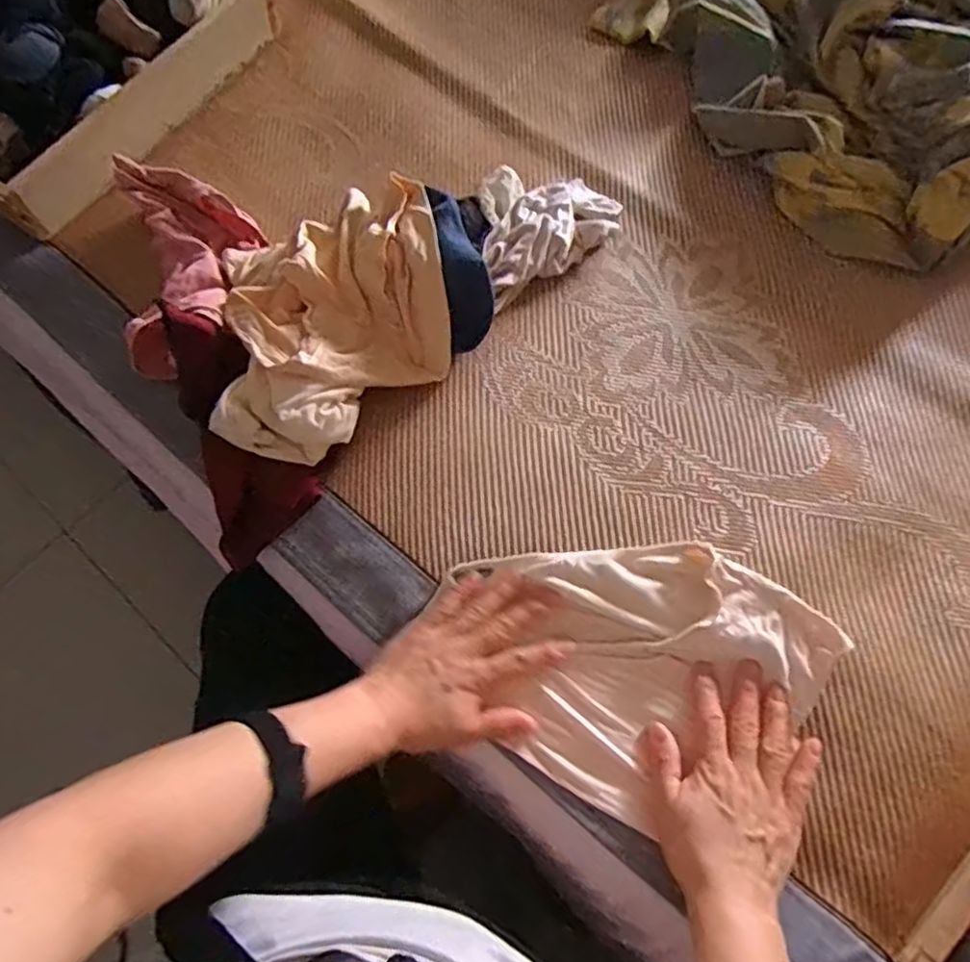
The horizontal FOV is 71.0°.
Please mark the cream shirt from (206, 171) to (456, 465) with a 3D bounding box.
[{"bbox_3d":[-0.132,-0.142,0.603,0.207,0.078,0.240,-5,68,-1],"label":"cream shirt"}]

